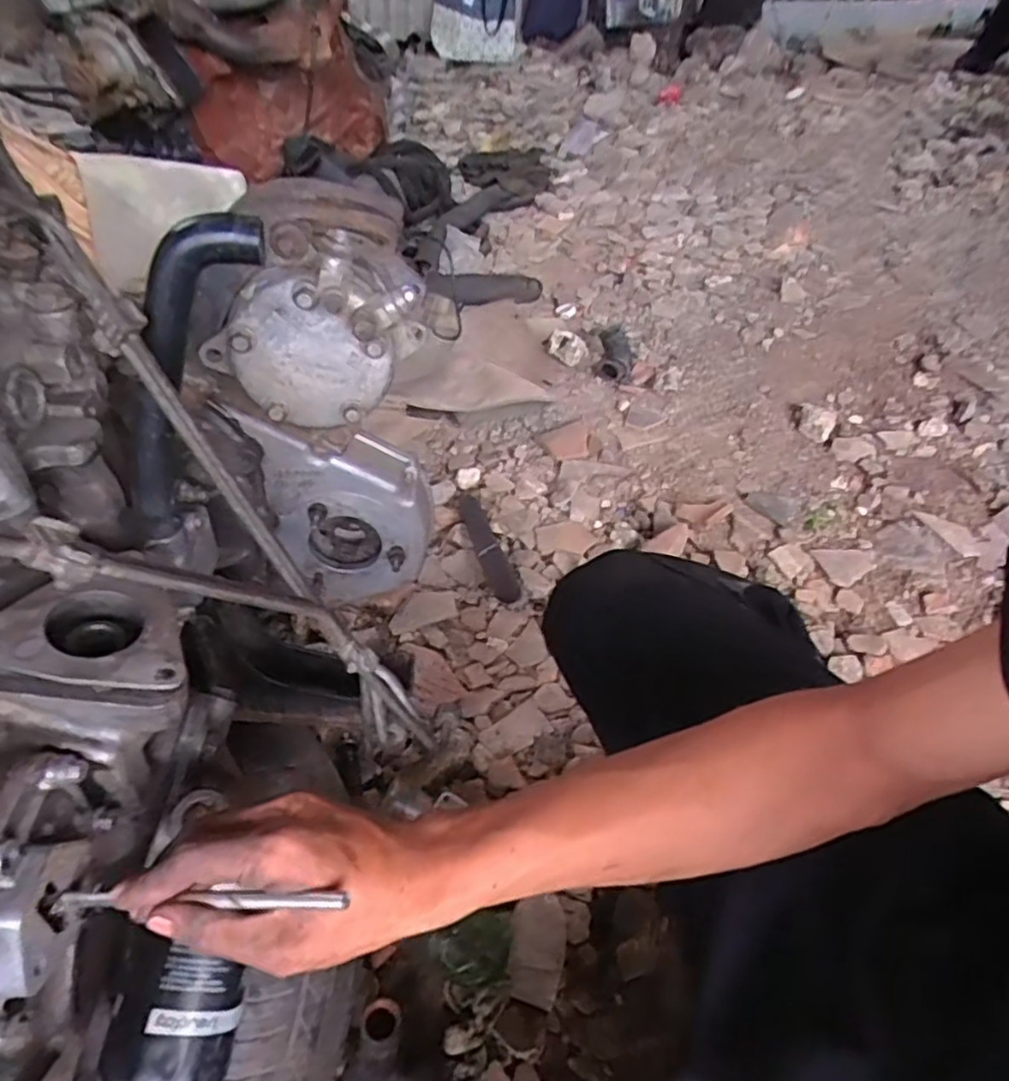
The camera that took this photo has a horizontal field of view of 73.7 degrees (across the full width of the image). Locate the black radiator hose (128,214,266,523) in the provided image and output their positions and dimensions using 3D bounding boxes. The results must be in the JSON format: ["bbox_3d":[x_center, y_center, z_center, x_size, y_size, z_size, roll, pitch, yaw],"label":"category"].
[{"bbox_3d":[-0.186,-0.092,0.382,0.043,0.195,0.034,-2,42,-42],"label":"black radiator hose"}]

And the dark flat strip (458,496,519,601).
[{"bbox_3d":[-0.025,0.009,0.953,0.034,0.016,0.195,-16,52,-11],"label":"dark flat strip"}]

